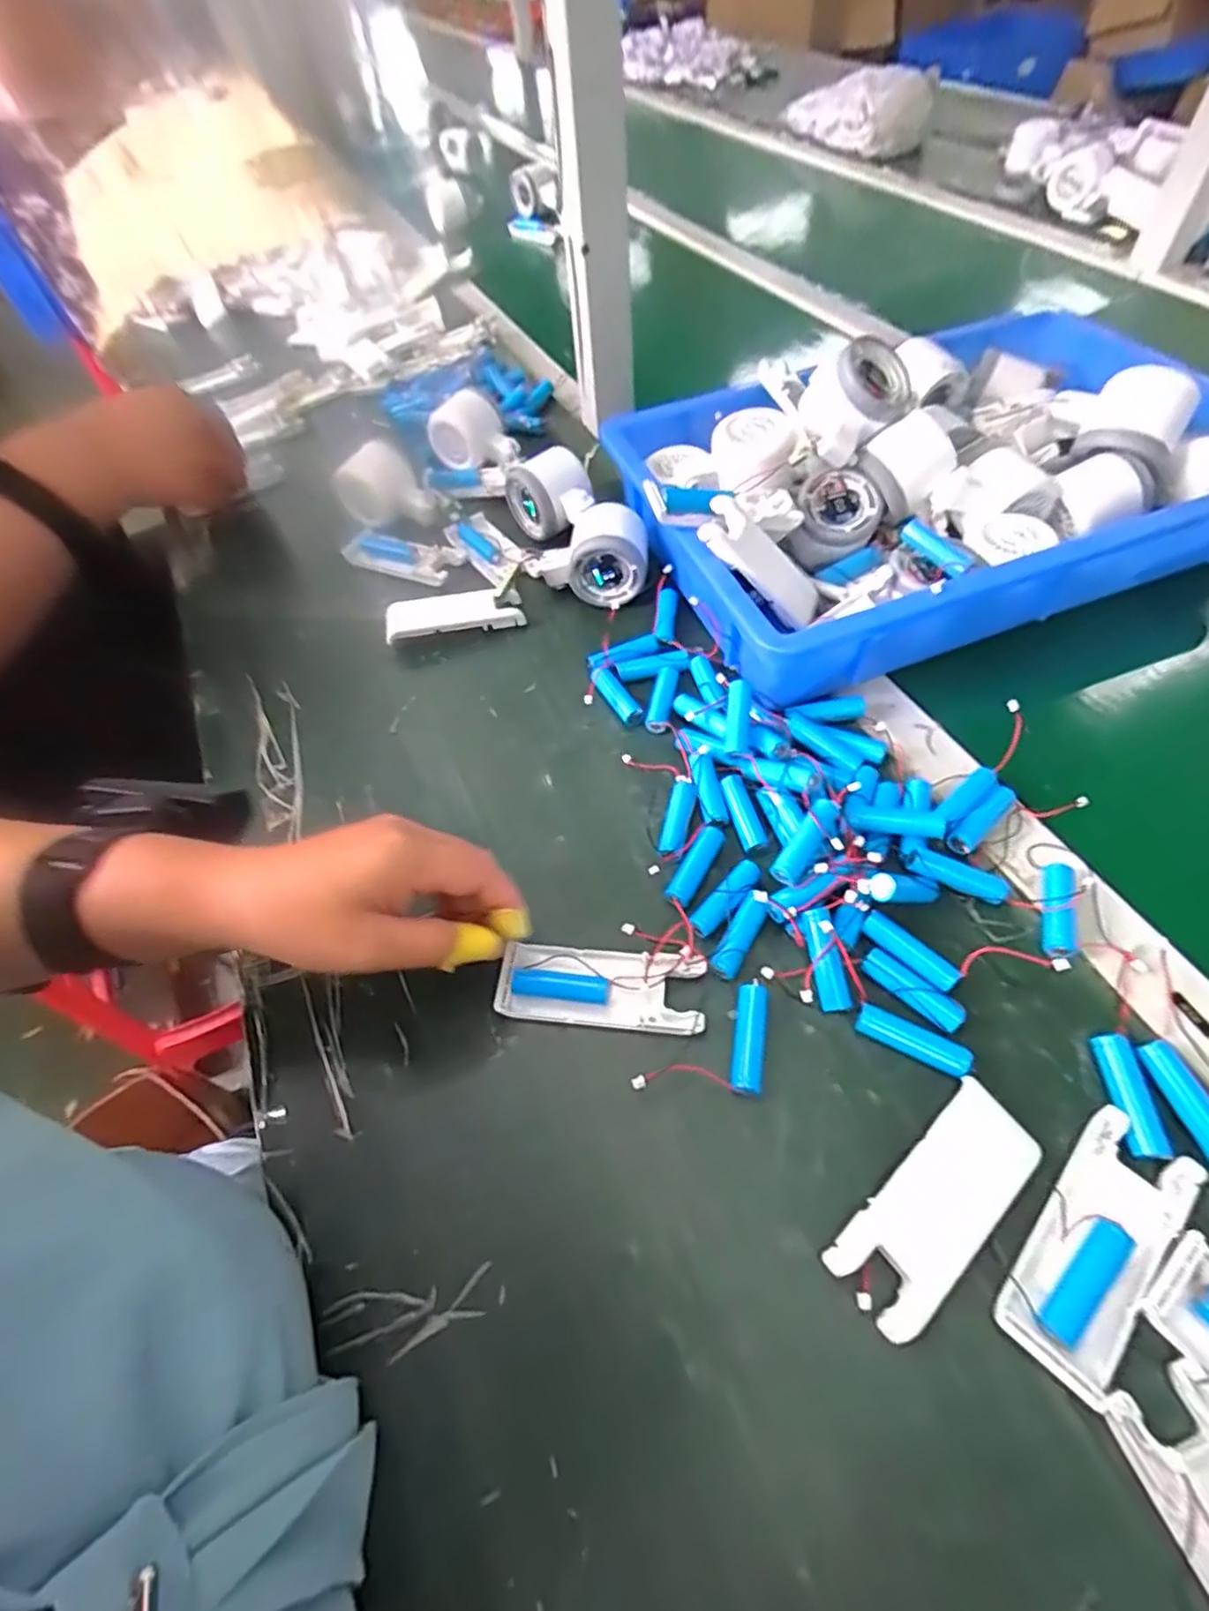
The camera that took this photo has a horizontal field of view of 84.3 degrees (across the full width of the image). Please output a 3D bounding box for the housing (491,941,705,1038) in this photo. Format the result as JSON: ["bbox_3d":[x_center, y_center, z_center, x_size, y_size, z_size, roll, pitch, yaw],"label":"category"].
[{"bbox_3d":[-0.002,0.094,0.347,0.104,0.013,0.039,3,57,6],"label":"housing"}]

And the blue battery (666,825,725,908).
[{"bbox_3d":[0.053,0.034,0.382,0.013,0.011,0.051,27,63,22],"label":"blue battery"}]

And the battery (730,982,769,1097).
[{"bbox_3d":[0.072,0.114,0.329,0.015,0.012,0.050,7,58,11],"label":"battery"}]

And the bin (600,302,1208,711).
[{"bbox_3d":[0.243,-0.246,0.495,0.435,0.104,0.281,-20,57,-7],"label":"bin"}]

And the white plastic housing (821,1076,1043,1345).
[{"bbox_3d":[0.141,0.168,0.281,0.103,0.012,0.040,-38,60,-18],"label":"white plastic housing"}]

